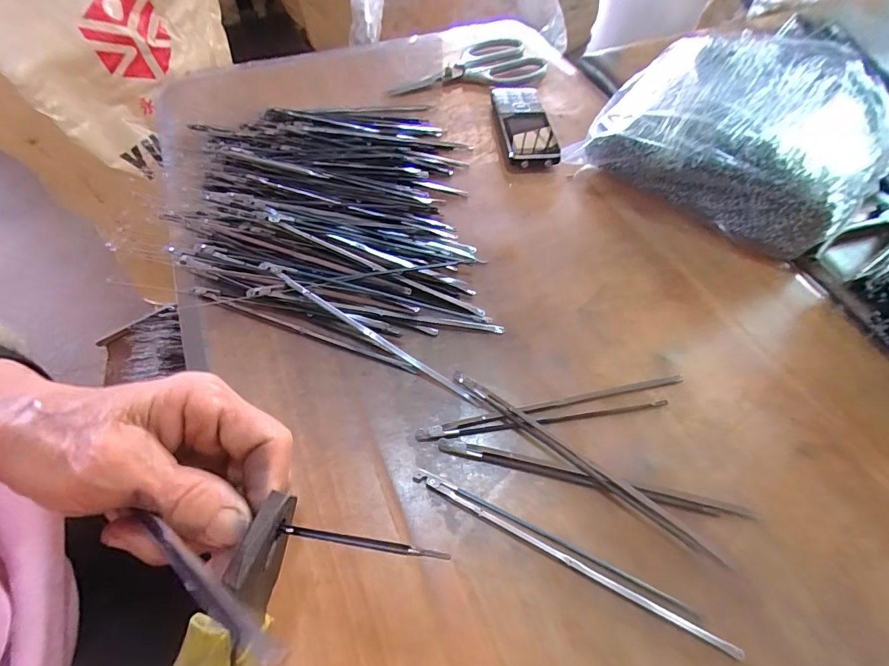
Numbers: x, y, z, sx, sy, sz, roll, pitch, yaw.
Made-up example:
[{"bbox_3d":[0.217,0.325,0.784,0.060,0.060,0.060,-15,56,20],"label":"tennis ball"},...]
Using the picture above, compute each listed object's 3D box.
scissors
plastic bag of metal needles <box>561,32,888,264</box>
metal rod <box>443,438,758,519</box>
[{"bbox_3d":[0.021,-0.318,0.504,0.191,0.017,0.100,-16,59,-12],"label":"scissors"},{"bbox_3d":[0.273,-0.186,0.395,0.230,0.082,0.228,35,63,19],"label":"plastic bag of metal needles"},{"bbox_3d":[0.089,0.090,0.258,0.186,0.004,0.009,11,58,5],"label":"metal rod"}]

